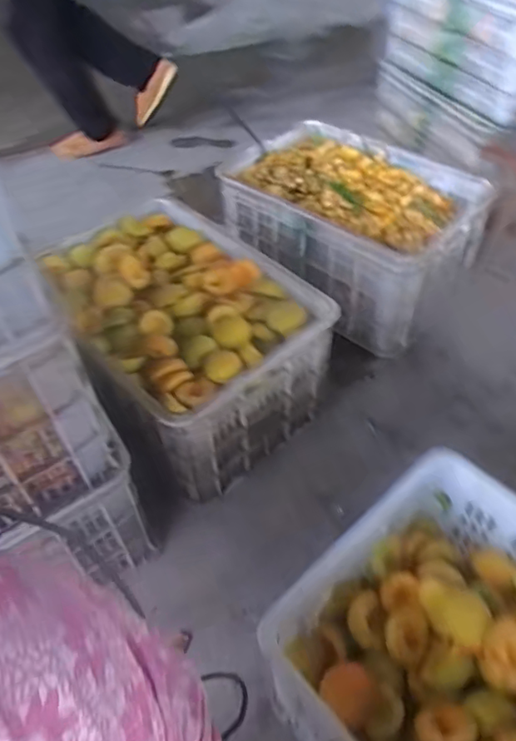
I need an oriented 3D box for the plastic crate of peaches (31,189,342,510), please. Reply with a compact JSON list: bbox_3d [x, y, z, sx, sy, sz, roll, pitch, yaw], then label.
[{"bbox_3d":[-0.139,-0.083,1.126,0.382,0.245,0.567,-28,53,-19],"label":"plastic crate of peaches"}]

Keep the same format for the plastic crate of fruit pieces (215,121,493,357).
[{"bbox_3d":[0.226,-0.349,1.392,0.411,0.281,0.592,-36,56,-25],"label":"plastic crate of fruit pieces"}]

